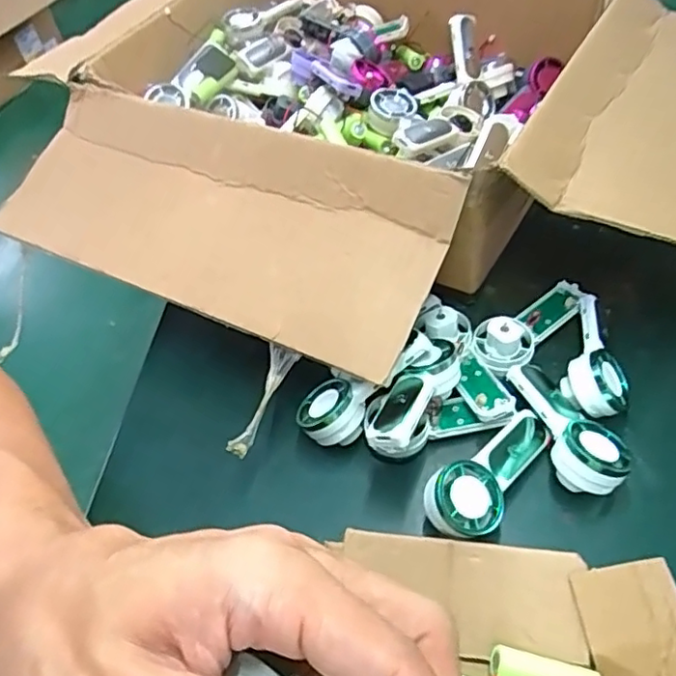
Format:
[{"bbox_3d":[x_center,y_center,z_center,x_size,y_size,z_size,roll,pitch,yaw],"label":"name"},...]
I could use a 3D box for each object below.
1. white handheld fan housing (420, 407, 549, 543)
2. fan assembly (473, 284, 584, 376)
[{"bbox_3d":[0.086,0.076,0.353,0.038,0.019,0.098,34,48,28],"label":"white handheld fan housing"},{"bbox_3d":[0.129,-0.012,0.423,0.090,0.023,0.036,-37,57,-22],"label":"fan assembly"}]

